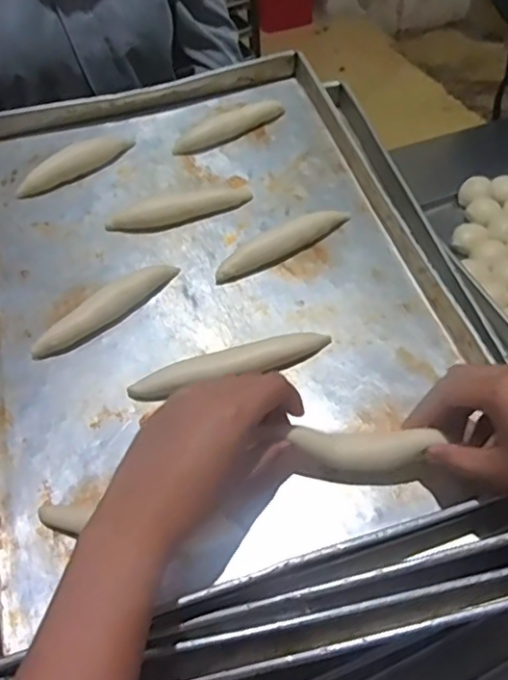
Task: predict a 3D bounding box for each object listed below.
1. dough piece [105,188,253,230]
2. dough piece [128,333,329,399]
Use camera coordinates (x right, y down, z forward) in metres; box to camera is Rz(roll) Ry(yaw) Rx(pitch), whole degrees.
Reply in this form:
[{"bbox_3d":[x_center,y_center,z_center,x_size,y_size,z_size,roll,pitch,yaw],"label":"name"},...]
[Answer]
[{"bbox_3d":[-0.069,-0.122,0.559,0.137,0.020,0.031,-14,50,-7],"label":"dough piece"},{"bbox_3d":[-0.018,0.018,0.468,0.157,0.013,0.029,-14,50,-6],"label":"dough piece"}]

